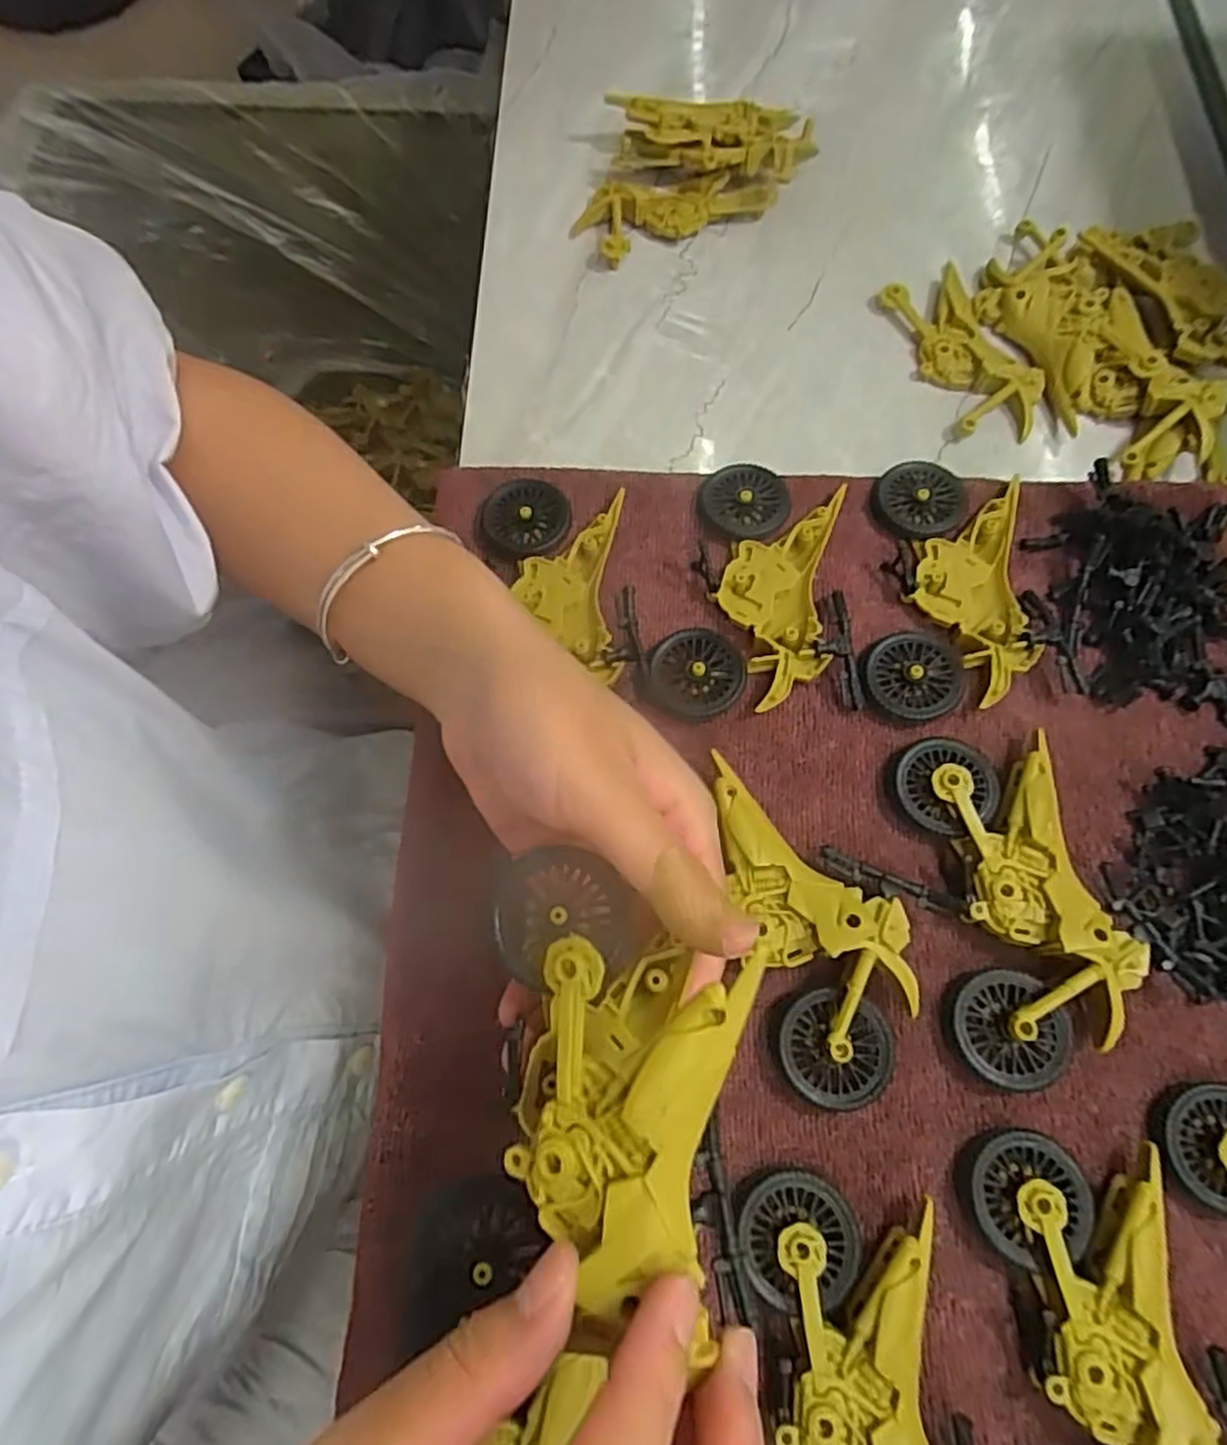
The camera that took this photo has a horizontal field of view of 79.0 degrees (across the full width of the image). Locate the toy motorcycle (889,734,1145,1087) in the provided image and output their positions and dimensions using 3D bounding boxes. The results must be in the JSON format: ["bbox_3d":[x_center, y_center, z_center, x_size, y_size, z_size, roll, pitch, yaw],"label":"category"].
[{"bbox_3d":[0.139,0.060,0.257,0.059,0.020,0.114,-6,71,-1],"label":"toy motorcycle"}]

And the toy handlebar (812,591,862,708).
[{"bbox_3d":[0.086,-0.028,0.291,0.015,0.014,0.046,-6,71,-1],"label":"toy handlebar"}]

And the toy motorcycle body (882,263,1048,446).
[{"bbox_3d":[0.167,-0.174,0.352,0.046,0.010,0.094,-21,71,-6],"label":"toy motorcycle body"}]

